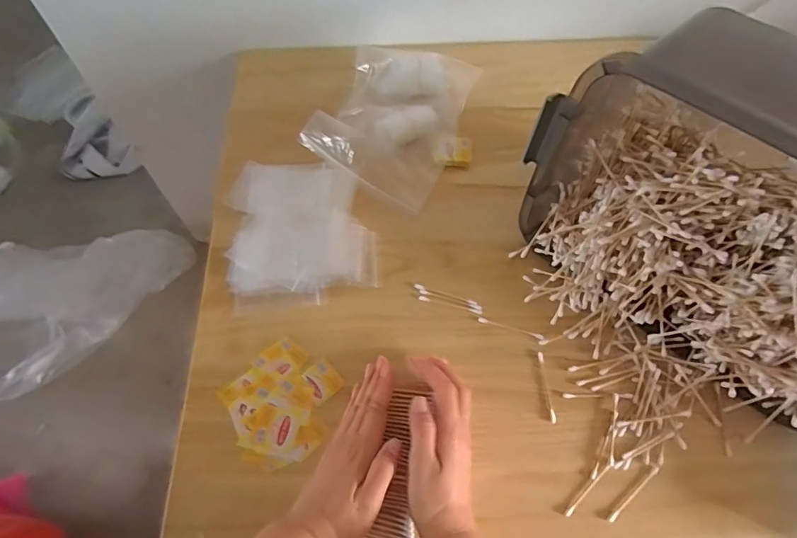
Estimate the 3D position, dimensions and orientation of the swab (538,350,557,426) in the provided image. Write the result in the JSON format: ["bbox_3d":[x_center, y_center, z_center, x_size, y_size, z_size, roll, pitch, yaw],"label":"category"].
[{"bbox_3d":[0.154,0.121,0.503,0.007,0.004,0.074,-2,62,-1],"label":"swab"}]

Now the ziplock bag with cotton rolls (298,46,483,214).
[{"bbox_3d":[-0.002,-0.215,0.653,0.174,0.046,0.246,21,65,11],"label":"ziplock bag with cotton rolls"}]

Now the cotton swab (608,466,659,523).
[{"bbox_3d":[0.223,0.212,0.461,0.072,0.004,0.006,-36,68,-17],"label":"cotton swab"}]

